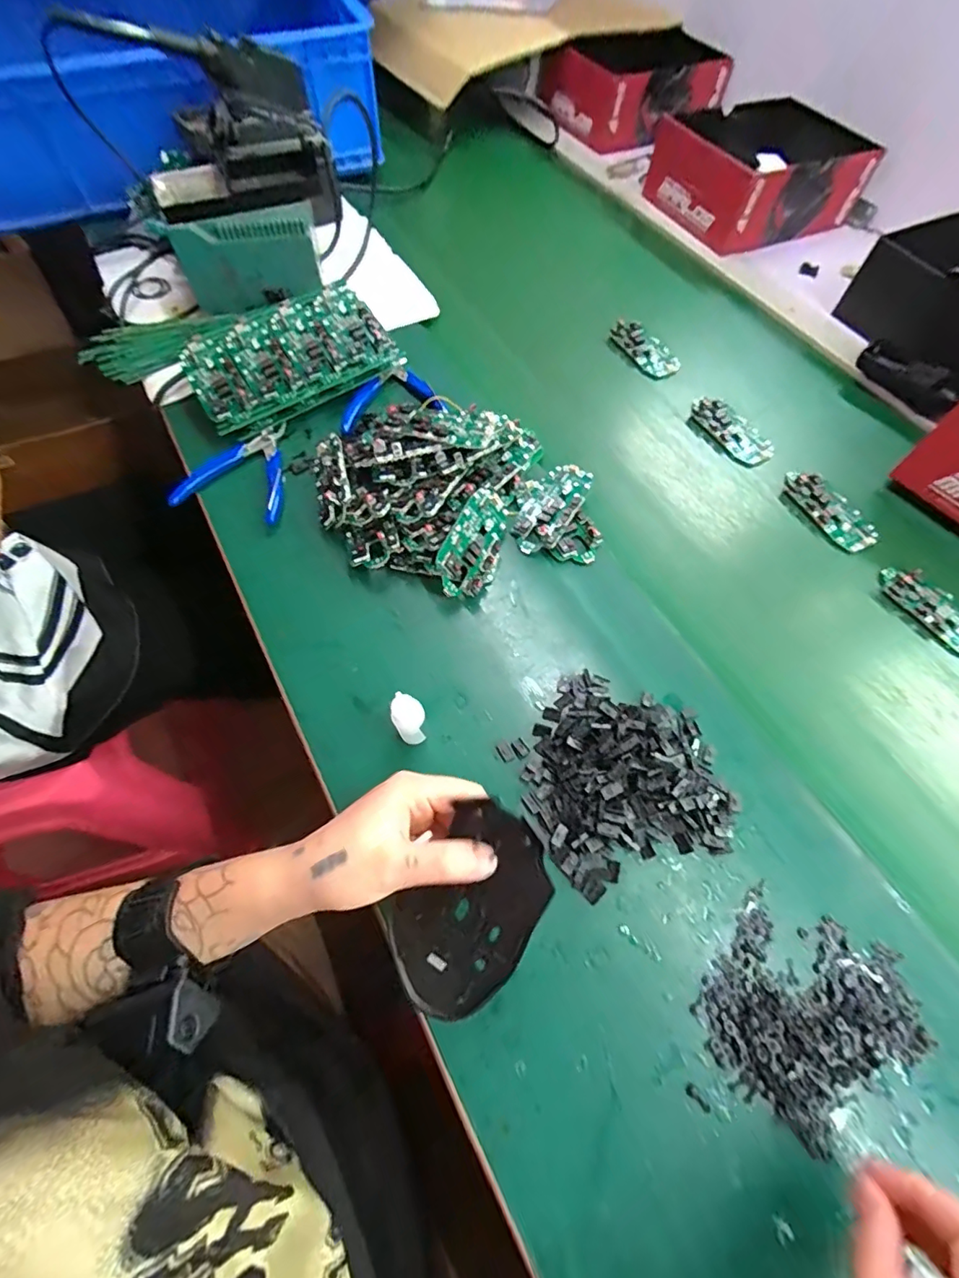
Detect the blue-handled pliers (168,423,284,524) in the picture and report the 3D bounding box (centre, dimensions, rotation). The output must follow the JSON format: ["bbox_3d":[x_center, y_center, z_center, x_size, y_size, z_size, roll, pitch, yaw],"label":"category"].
[{"bbox_3d":[-0.236,-0.156,0.487,0.098,0.012,0.118,-5,63,-4],"label":"blue-handled pliers"}]

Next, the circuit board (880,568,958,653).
[{"bbox_3d":[0.394,-0.026,0.442,0.043,0.013,0.097,-34,68,-17],"label":"circuit board"}]

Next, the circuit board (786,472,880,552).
[{"bbox_3d":[0.335,-0.127,0.493,0.044,0.012,0.098,-29,67,-15],"label":"circuit board"}]

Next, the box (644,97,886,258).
[{"bbox_3d":[0.403,-0.672,0.734,0.281,0.080,0.217,-27,66,-15],"label":"box"}]

